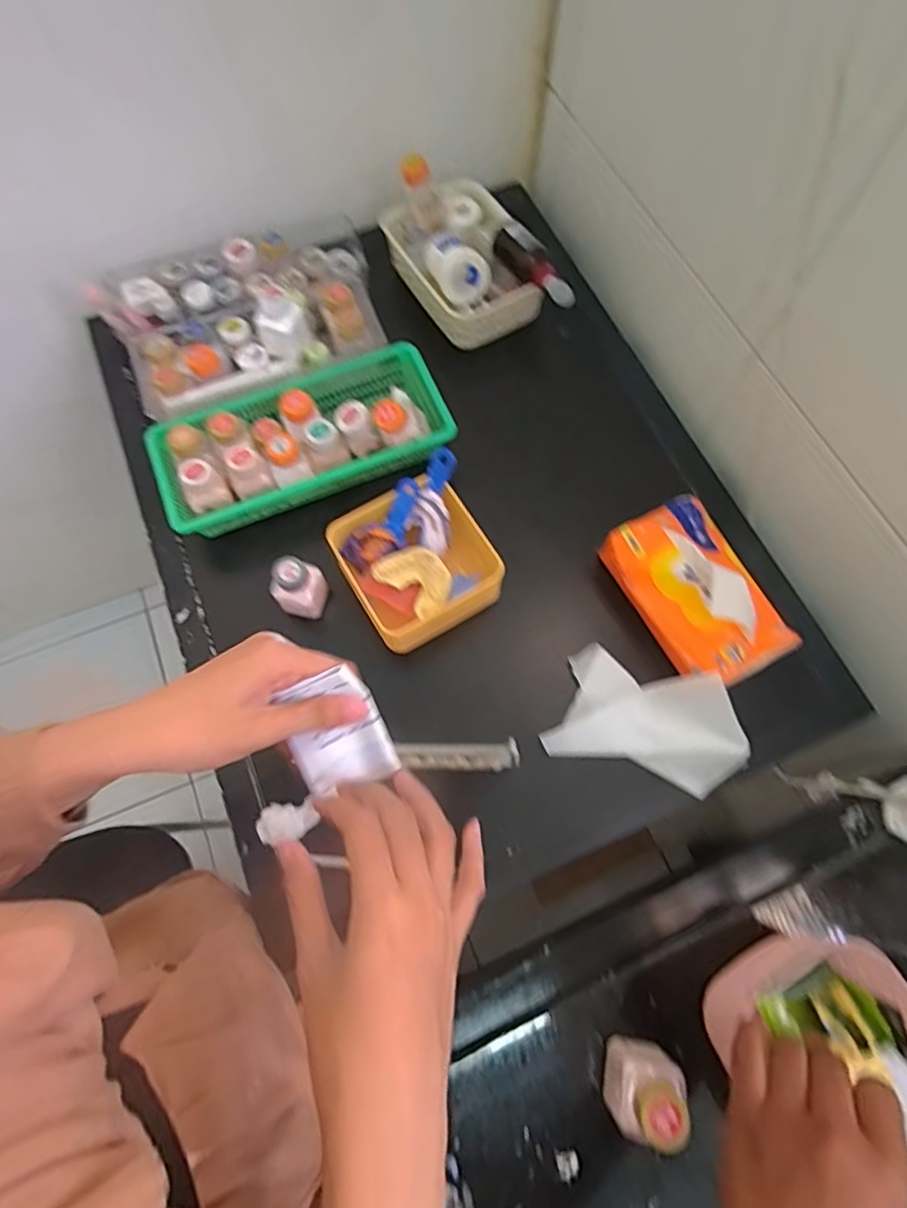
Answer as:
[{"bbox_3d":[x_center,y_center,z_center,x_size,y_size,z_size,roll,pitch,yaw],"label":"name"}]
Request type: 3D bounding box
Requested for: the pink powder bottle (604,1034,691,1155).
[{"bbox_3d":[0.123,0.310,0.384,0.040,0.058,0.045,15,70,4],"label":"pink powder bottle"}]

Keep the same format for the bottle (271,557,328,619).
[{"bbox_3d":[-0.149,-0.014,0.581,0.041,0.065,0.047,10,70,3],"label":"bottle"}]

